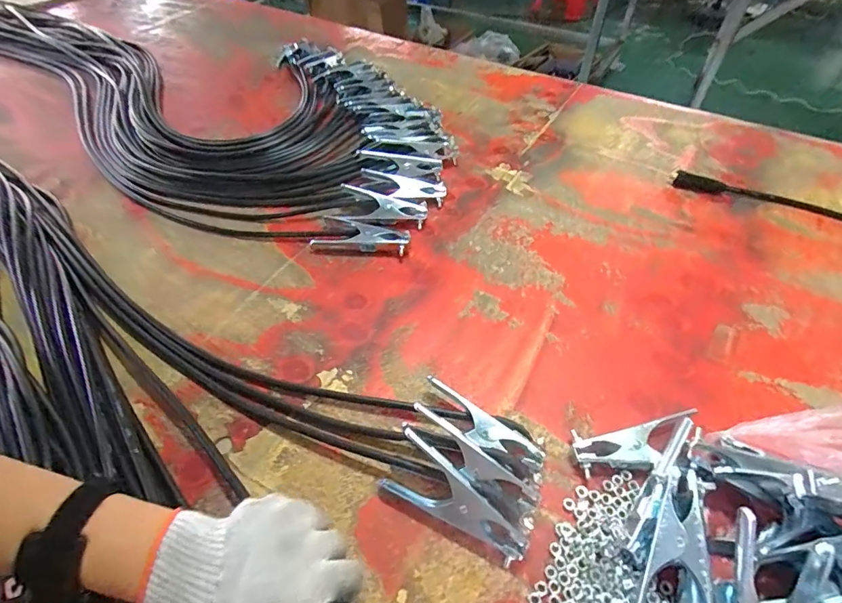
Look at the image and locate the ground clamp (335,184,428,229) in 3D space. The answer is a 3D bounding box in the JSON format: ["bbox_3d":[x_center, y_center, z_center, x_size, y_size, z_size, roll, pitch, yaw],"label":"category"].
[{"bbox_3d":[-0.062,-0.138,0.669,0.139,0.024,0.069,13,51,12],"label":"ground clamp"}]

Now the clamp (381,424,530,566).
[{"bbox_3d":[0.033,0.169,0.401,0.141,0.034,0.062,24,54,20],"label":"clamp"}]

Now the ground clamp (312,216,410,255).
[{"bbox_3d":[-0.084,-0.096,0.641,0.137,0.023,0.057,13,51,12],"label":"ground clamp"}]

